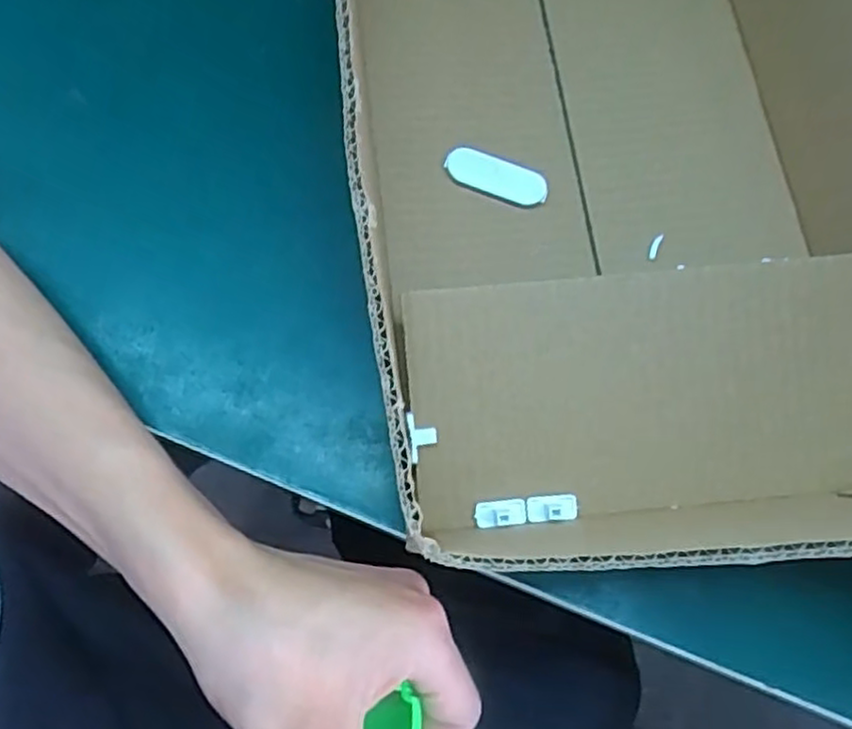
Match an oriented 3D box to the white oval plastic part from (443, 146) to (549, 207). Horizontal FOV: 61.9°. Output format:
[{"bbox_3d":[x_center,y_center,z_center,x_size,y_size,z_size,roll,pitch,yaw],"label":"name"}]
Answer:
[{"bbox_3d":[0.034,-0.091,0.342,0.049,0.007,0.020,21,71,5],"label":"white oval plastic part"}]

